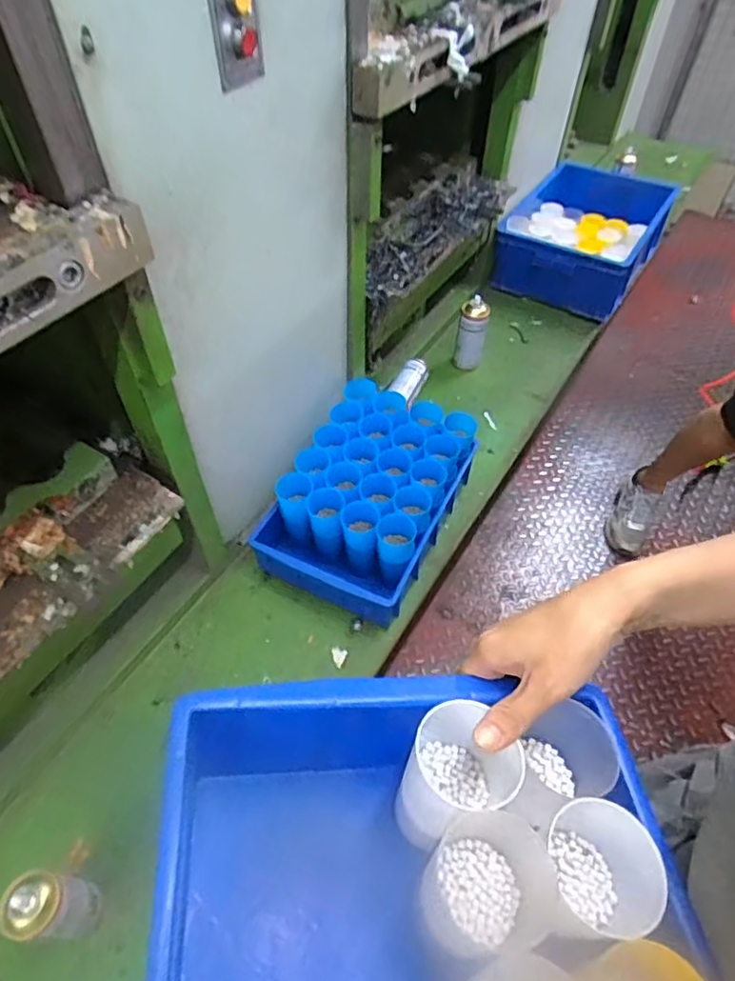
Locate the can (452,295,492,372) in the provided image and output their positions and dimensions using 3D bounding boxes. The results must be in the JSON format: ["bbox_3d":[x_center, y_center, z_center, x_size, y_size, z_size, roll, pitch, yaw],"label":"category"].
[{"bbox_3d":[0.235,-0.356,1.322,0.063,0.154,0.057,13,53,9],"label":"can"}]

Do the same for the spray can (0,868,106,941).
[{"bbox_3d":[-0.360,0.485,0.679,0.060,0.161,0.060,1,52,-1],"label":"spray can"}]

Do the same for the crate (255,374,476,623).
[{"bbox_3d":[0.006,0.014,1.050,0.269,0.173,0.380,22,55,15],"label":"crate"}]

